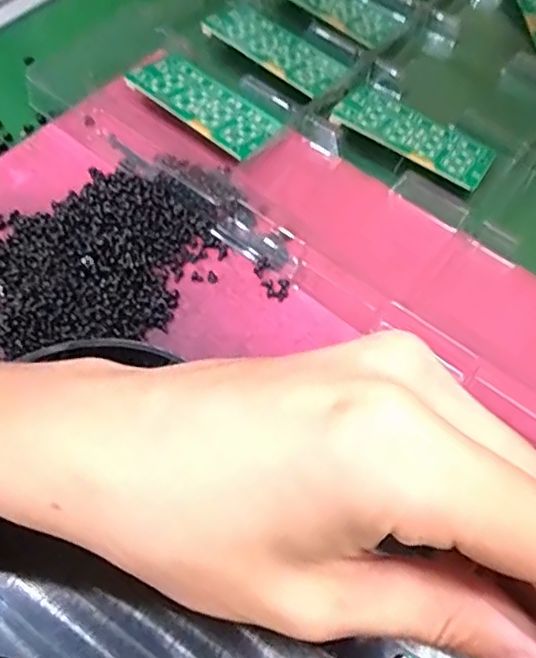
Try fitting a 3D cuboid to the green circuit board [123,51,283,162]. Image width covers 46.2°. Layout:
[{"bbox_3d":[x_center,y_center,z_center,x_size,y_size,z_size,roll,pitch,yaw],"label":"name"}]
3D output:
[{"bbox_3d":[-0.038,-0.136,0.376,0.091,0.005,0.048,38,55,13],"label":"green circuit board"}]

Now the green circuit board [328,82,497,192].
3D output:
[{"bbox_3d":[0.088,-0.117,0.372,0.093,0.007,0.044,29,66,13],"label":"green circuit board"}]

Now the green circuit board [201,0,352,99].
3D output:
[{"bbox_3d":[0.004,-0.184,0.404,0.097,0.007,0.044,38,69,15],"label":"green circuit board"}]

